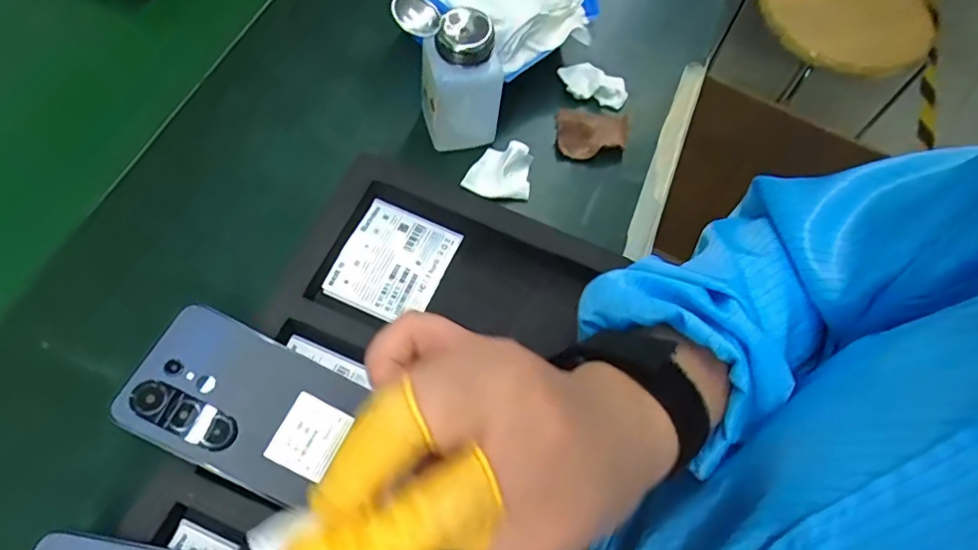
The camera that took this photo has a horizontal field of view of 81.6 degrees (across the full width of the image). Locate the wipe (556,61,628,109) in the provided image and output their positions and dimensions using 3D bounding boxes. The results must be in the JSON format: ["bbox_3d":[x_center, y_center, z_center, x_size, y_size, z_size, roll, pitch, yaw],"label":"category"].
[{"bbox_3d":[0.091,-0.167,0.494,0.060,0.016,0.031,17,64,5],"label":"wipe"}]

